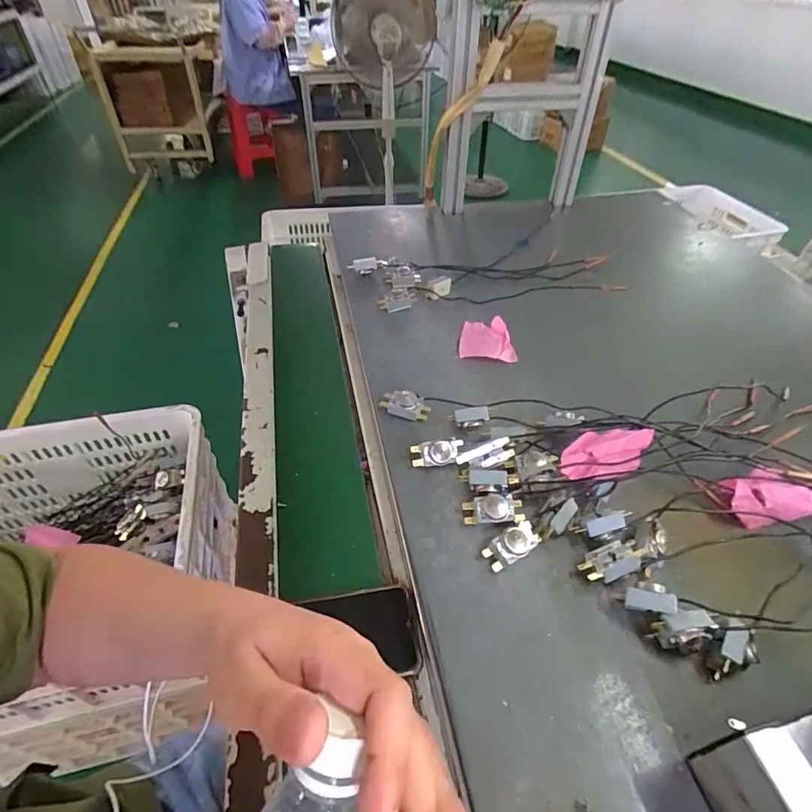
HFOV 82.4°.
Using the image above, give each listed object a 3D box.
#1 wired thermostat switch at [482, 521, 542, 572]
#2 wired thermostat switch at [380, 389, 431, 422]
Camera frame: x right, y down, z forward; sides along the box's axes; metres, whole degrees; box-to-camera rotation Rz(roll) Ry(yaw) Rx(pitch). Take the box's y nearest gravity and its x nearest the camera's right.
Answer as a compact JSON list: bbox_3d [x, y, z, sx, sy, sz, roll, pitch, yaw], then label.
[{"bbox_3d":[0.102,0.131,0.434,0.057,0.027,0.026,-23,49,-21],"label":"wired thermostat switch"},{"bbox_3d":[-0.001,0.001,0.561,0.057,0.032,0.025,13,46,13],"label":"wired thermostat switch"}]

